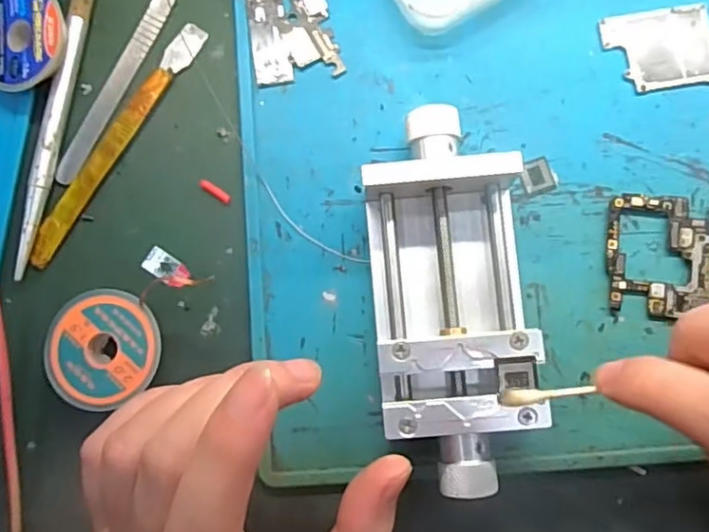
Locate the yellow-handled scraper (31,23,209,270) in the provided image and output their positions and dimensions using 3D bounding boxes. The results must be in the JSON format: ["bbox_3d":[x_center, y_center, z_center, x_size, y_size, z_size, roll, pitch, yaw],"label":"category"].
[{"bbox_3d":[-0.102,-0.053,0.258,0.012,0.005,0.120,33,87,6],"label":"yellow-handled scraper"}]

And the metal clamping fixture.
[{"bbox_3d":[0.037,0.010,0.227,0.057,0.034,0.136,-5,84,3],"label":"metal clamping fixture"}]

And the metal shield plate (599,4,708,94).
[{"bbox_3d":[0.125,-0.089,0.249,0.044,0.004,0.034,-5,84,3],"label":"metal shield plate"}]

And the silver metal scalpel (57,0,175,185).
[{"bbox_3d":[-0.094,-0.093,0.262,0.010,0.004,0.127,27,86,6],"label":"silver metal scalpel"}]

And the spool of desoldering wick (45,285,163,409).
[{"bbox_3d":[-0.099,0.033,0.243,0.045,0.014,0.045,0,84,3],"label":"spool of desoldering wick"}]

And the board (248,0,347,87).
[{"bbox_3d":[-0.026,-0.099,0.258,0.036,0.004,0.043,-8,84,3],"label":"board"}]

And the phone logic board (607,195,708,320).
[{"bbox_3d":[0.134,-0.003,0.238,0.069,0.005,0.046,5,85,4],"label":"phone logic board"}]

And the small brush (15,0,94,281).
[{"bbox_3d":[-0.126,-0.066,0.258,0.009,0.008,0.141,8,85,4],"label":"small brush"}]

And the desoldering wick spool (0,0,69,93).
[{"bbox_3d":[-0.140,-0.095,0.256,0.039,0.019,0.042,0,84,3],"label":"desoldering wick spool"}]

